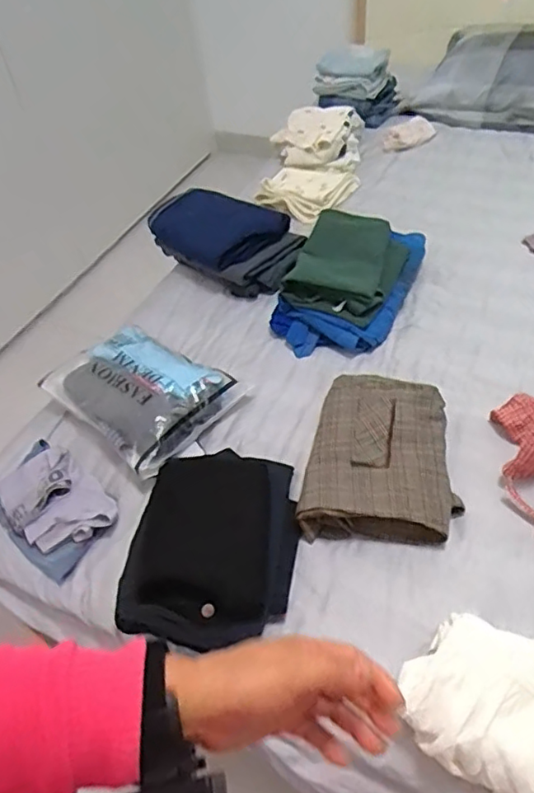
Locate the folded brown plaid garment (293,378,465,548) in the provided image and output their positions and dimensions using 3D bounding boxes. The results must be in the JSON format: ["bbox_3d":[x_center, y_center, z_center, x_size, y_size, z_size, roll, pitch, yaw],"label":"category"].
[{"bbox_3d":[0.169,0.089,0.905,0.222,0.069,0.272,-1,49,6],"label":"folded brown plaid garment"}]

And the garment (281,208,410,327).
[{"bbox_3d":[0.164,-0.266,1.182,0.207,0.059,0.279,15,52,19],"label":"garment"}]

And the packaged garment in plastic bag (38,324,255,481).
[{"bbox_3d":[-0.228,-0.014,1.043,0.321,0.082,0.234,30,59,29],"label":"packaged garment in plastic bag"}]

